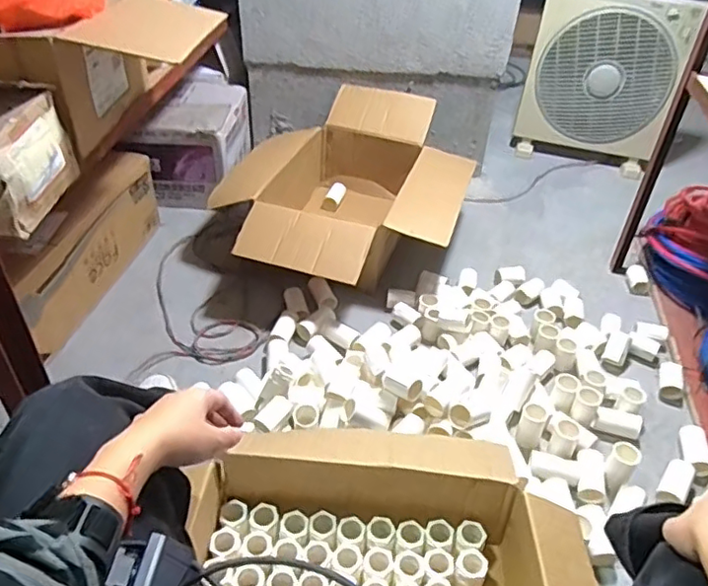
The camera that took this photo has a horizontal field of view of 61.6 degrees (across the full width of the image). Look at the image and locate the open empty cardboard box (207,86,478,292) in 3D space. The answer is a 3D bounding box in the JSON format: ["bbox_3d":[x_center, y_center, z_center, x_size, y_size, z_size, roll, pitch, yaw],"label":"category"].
[{"bbox_3d":[-0.023,-0.216,1.293,0.506,0.212,0.587,14,40,13],"label":"open empty cardboard box"}]

